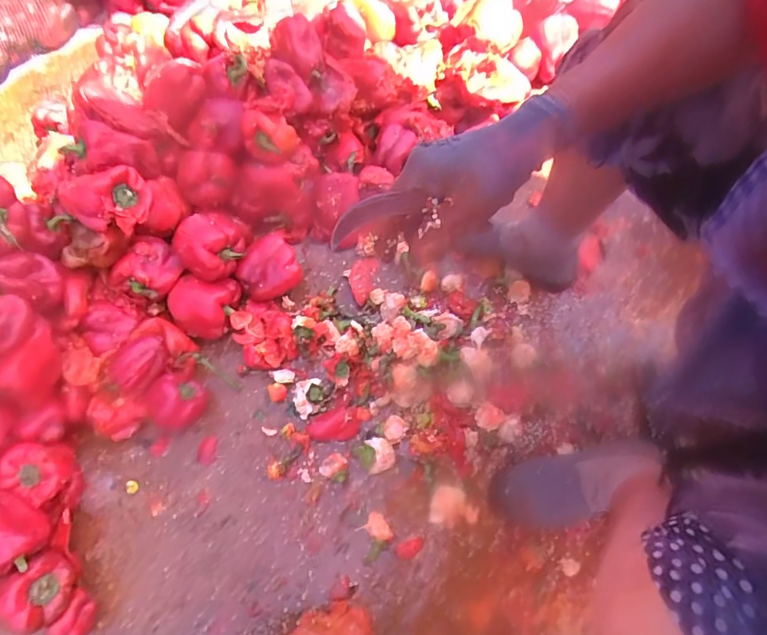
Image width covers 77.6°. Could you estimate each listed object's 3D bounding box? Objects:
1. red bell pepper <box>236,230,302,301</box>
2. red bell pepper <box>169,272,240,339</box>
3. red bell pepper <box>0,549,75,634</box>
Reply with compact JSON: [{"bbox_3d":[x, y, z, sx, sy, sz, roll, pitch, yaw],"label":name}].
[{"bbox_3d":[-0.185,-0.076,0.772,0.097,0.079,0.085,-23,68,-9],"label":"red bell pepper"},{"bbox_3d":[-0.277,-0.019,0.736,0.090,0.070,0.080,-2,66,1],"label":"red bell pepper"},{"bbox_3d":[-0.424,0.332,0.578,0.063,0.068,0.081,-30,69,-11],"label":"red bell pepper"}]

